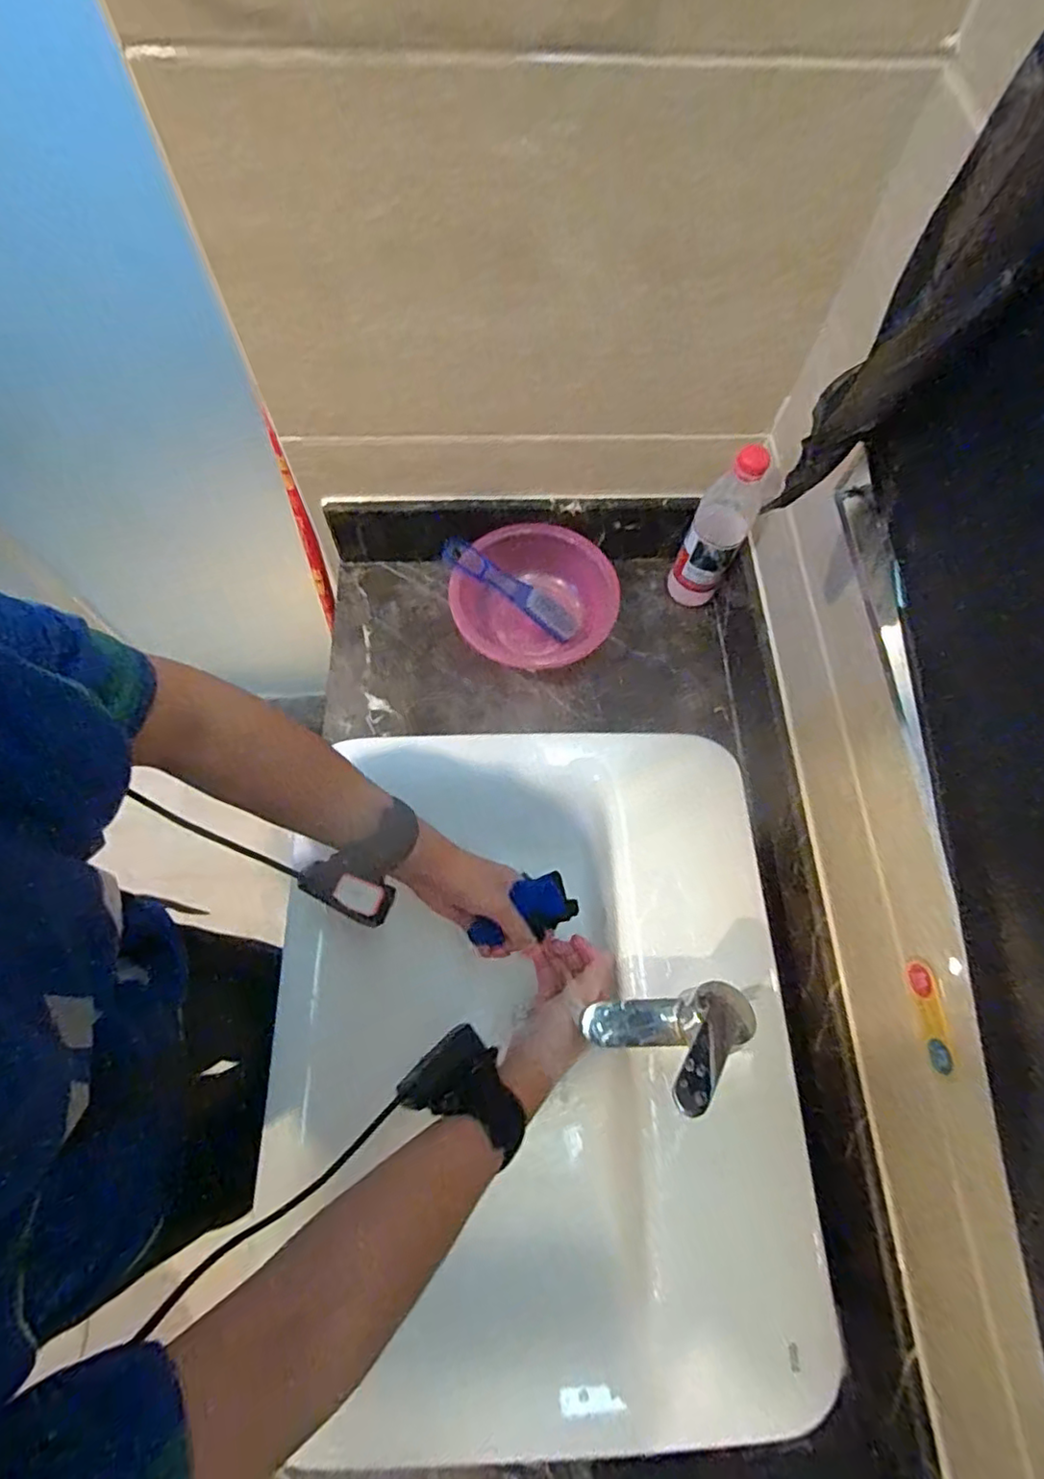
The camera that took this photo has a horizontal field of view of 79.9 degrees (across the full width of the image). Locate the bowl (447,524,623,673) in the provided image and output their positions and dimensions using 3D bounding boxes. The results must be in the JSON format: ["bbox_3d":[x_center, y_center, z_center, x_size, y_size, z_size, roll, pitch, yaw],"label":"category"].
[{"bbox_3d":[0.017,-0.169,0.770,0.198,0.075,0.175,-9,68,-5],"label":"bowl"}]

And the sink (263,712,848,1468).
[{"bbox_3d":[0.015,0.265,0.575,0.425,0.131,0.544,-1,68,-2],"label":"sink"}]

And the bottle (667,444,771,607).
[{"bbox_3d":[0.227,-0.243,0.730,0.065,0.224,0.061,26,69,9],"label":"bottle"}]

